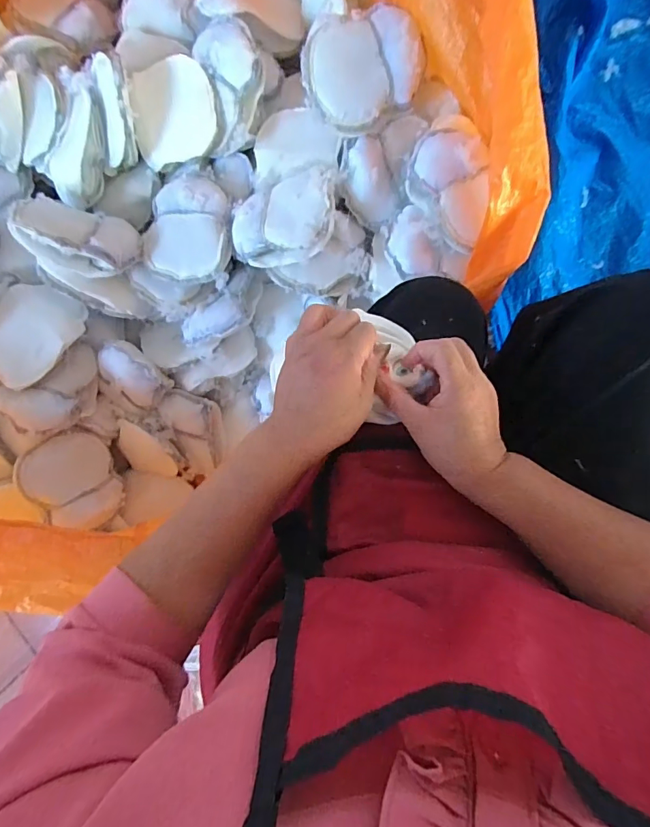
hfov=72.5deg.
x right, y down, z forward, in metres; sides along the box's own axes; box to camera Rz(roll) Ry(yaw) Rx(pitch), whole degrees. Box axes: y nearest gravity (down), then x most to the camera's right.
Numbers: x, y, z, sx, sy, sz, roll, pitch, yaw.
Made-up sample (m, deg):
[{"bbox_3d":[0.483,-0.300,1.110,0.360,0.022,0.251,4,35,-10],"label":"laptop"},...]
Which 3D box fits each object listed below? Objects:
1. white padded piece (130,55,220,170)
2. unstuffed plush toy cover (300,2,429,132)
[{"bbox_3d":[-0.241,-0.480,0.710,0.136,0.024,0.133,-14,108,11],"label":"white padded piece"},{"bbox_3d":[0.055,-0.496,0.646,0.171,0.045,0.145,-17,106,6],"label":"unstuffed plush toy cover"}]

